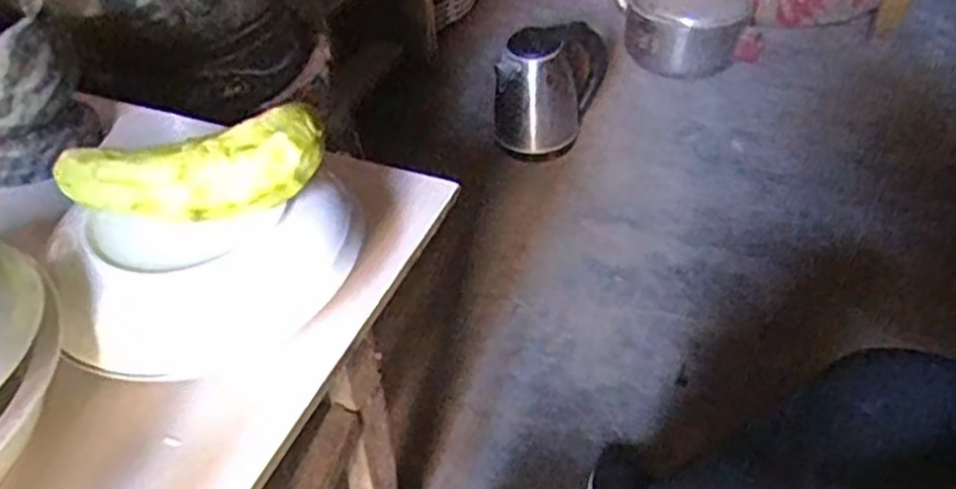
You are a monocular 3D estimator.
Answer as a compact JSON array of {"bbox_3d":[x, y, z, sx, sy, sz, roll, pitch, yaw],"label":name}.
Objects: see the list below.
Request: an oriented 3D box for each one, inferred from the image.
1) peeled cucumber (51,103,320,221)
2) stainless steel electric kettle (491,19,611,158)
[{"bbox_3d":[-0.163,-0.044,0.432,0.148,0.036,0.054,-10,45,-8],"label":"peeled cucumber"},{"bbox_3d":[0.134,-0.303,1.408,0.137,0.226,0.219,21,50,21],"label":"stainless steel electric kettle"}]

